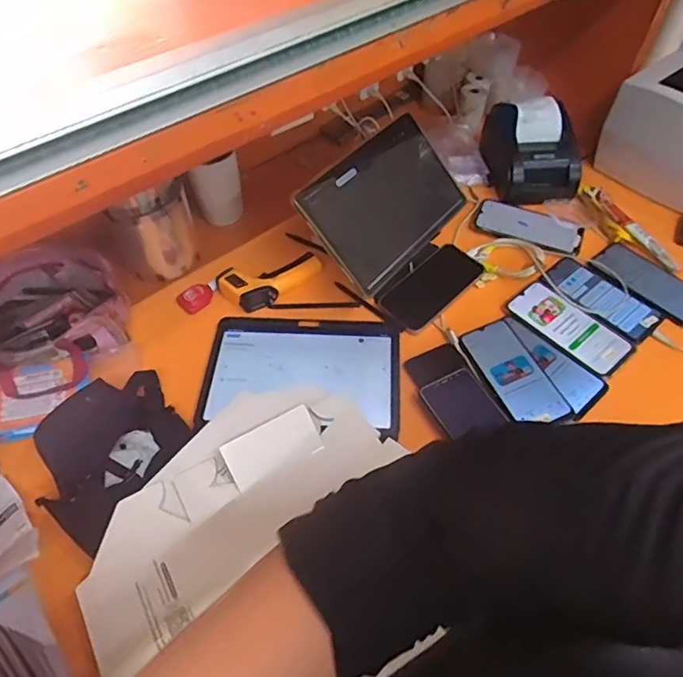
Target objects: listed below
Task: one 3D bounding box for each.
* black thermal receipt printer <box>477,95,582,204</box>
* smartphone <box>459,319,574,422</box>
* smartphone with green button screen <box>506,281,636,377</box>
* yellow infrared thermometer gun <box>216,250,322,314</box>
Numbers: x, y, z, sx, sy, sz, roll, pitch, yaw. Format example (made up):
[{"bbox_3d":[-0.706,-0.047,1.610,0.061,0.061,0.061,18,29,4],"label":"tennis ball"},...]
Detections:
[{"bbox_3d":[0.325,-0.328,0.893,0.126,0.101,0.157,-8,53,-4],"label":"black thermal receipt printer"},{"bbox_3d":[0.223,0.042,0.677,0.076,0.016,0.155,-21,61,-11],"label":"smartphone"},{"bbox_3d":[0.316,-0.019,0.727,0.075,0.010,0.166,-37,60,-23],"label":"smartphone with green button screen"},{"bbox_3d":[-0.105,-0.091,0.777,0.145,0.032,0.075,-24,56,-15],"label":"yellow infrared thermometer gun"}]

